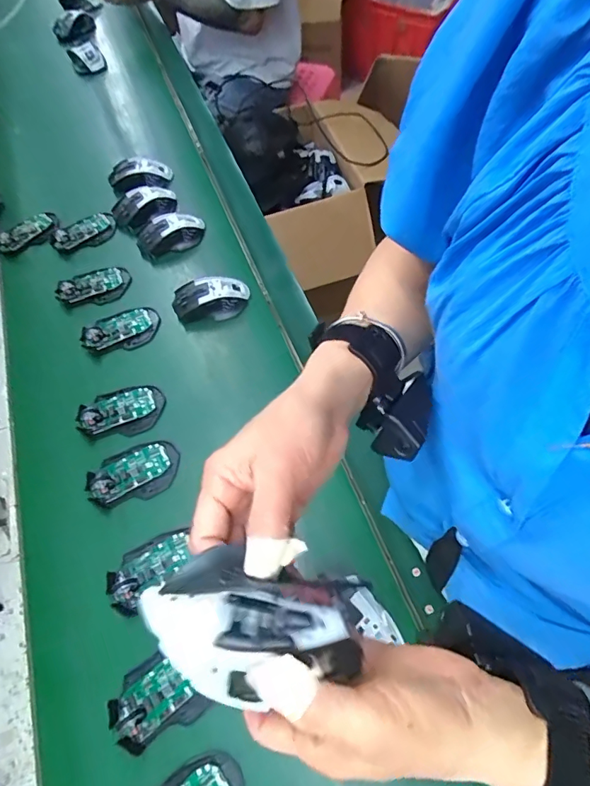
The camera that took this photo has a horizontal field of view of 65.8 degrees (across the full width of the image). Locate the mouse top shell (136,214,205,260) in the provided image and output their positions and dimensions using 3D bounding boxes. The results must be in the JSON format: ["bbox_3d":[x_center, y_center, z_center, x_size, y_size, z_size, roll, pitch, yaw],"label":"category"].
[{"bbox_3d":[-0.213,-0.270,0.772,0.115,0.034,0.064,-15,61,-4],"label":"mouse top shell"}]

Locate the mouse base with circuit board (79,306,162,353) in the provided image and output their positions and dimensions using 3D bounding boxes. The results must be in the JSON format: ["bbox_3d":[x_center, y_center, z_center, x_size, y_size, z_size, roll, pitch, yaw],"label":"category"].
[{"bbox_3d":[-0.266,-0.099,0.692,0.112,0.023,0.070,-17,61,-5],"label":"mouse base with circuit board"}]

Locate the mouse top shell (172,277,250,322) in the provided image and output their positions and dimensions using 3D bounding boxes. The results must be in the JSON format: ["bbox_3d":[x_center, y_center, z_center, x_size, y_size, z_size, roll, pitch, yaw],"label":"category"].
[{"bbox_3d":[-0.129,-0.143,0.699,0.114,0.039,0.061,-12,61,-2],"label":"mouse top shell"}]

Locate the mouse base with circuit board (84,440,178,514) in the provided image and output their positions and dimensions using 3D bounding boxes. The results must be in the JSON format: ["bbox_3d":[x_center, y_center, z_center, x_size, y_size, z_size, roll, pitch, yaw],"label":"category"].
[{"bbox_3d":[-0.206,0.100,0.578,0.113,0.025,0.069,-21,62,-7],"label":"mouse base with circuit board"}]

